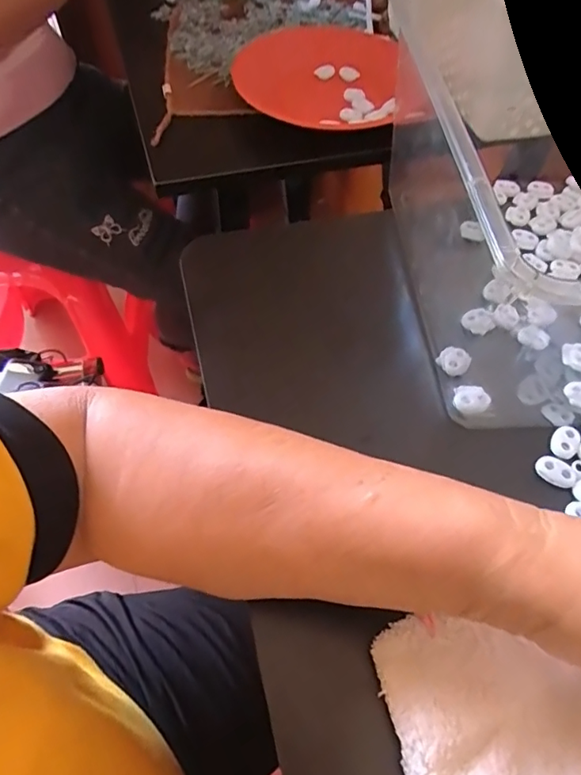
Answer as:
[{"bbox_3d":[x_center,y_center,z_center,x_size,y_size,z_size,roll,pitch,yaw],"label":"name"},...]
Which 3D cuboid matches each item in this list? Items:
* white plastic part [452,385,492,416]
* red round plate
[{"bbox_3d":[0.117,0.008,0.329,0.022,0.006,0.017,4,56,1],"label":"white plastic part"},{"bbox_3d":[0.041,-0.334,0.545,0.193,0.024,0.216,0,56,-2],"label":"red round plate"}]

